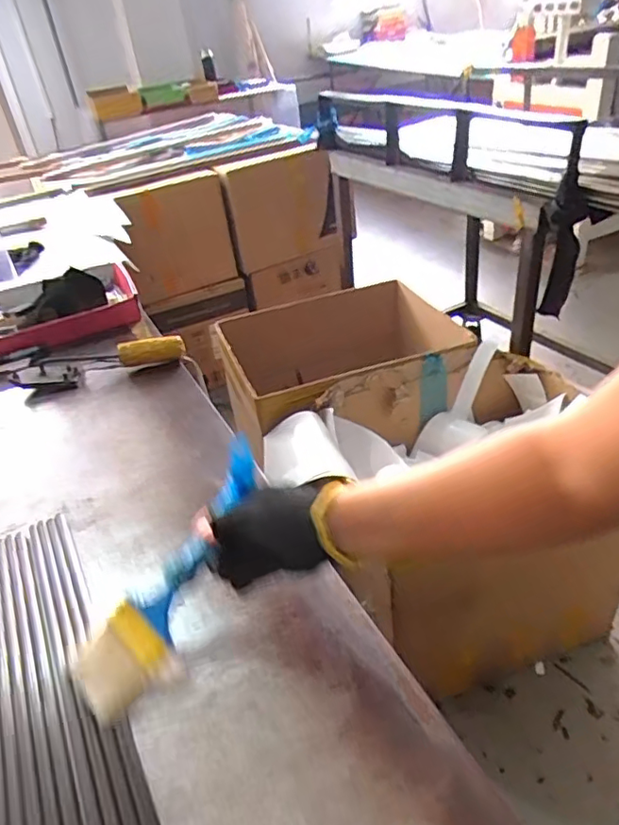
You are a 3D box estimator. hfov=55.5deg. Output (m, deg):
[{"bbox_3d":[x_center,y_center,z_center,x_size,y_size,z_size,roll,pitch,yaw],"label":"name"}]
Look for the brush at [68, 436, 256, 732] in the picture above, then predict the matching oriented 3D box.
[{"bbox_3d":[-0.114,0.135,0.503,0.060,0.031,0.247,25,78,38],"label":"brush"}]

